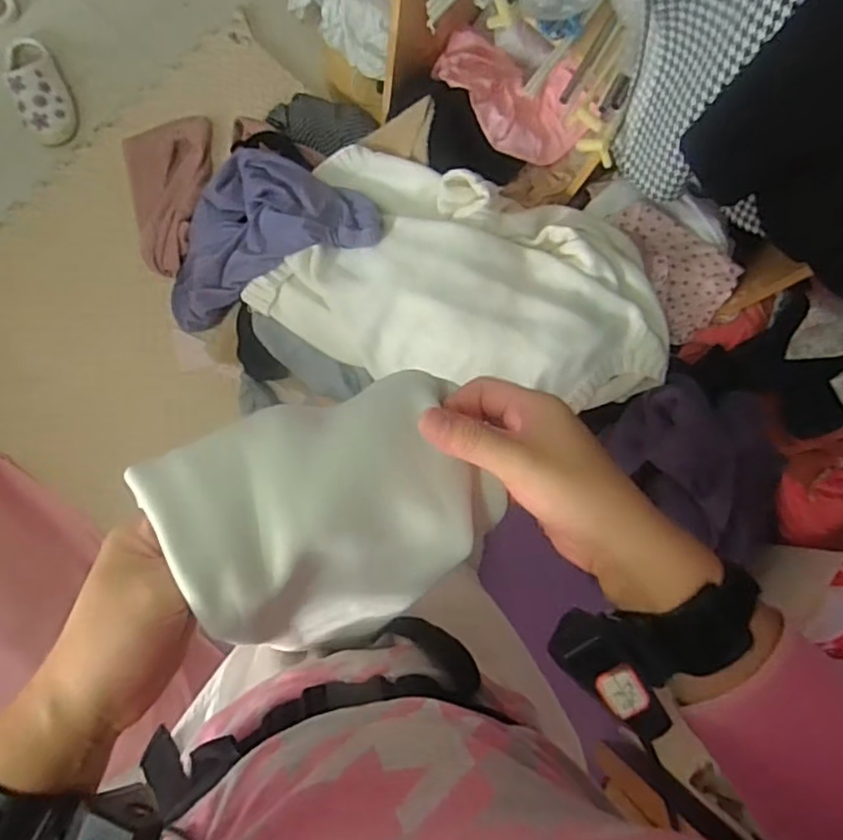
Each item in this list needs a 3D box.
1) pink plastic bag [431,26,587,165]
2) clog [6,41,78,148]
[{"bbox_3d":[0.180,-0.664,1.282,0.334,0.075,0.221,27,81,-3],"label":"pink plastic bag"},{"bbox_3d":[-0.867,-0.756,1.412,0.114,0.081,0.279,-20,86,-9],"label":"clog"}]

